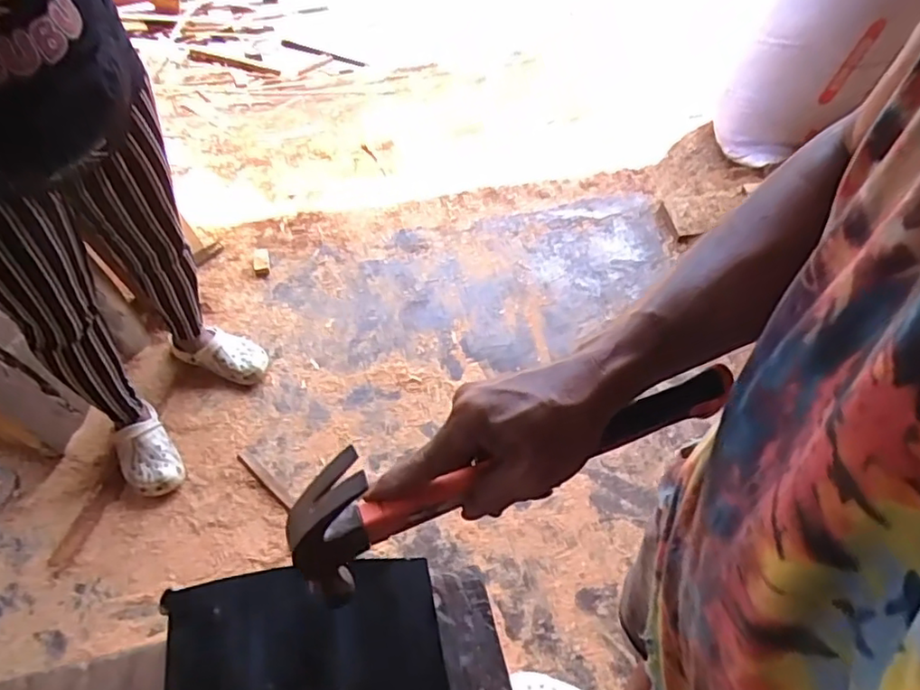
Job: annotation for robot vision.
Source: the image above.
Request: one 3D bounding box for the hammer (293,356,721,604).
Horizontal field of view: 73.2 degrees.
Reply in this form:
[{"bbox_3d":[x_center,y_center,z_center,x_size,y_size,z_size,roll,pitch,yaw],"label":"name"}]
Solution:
[{"bbox_3d":[0.043,0.077,0.418,0.317,0.101,0.050,-18,59,-13],"label":"hammer"}]

